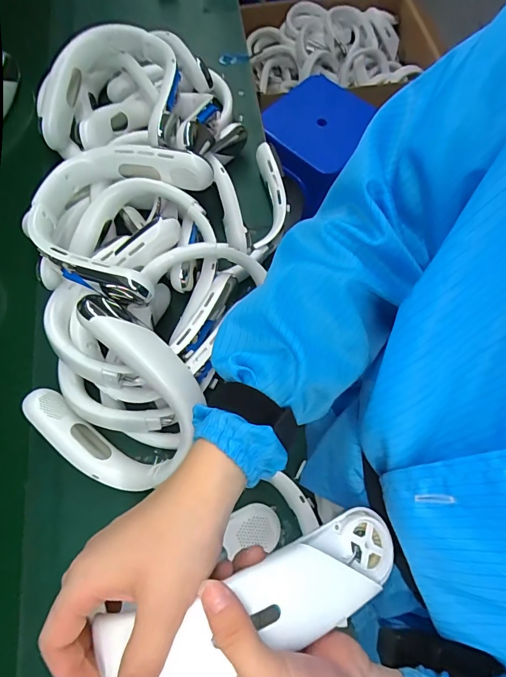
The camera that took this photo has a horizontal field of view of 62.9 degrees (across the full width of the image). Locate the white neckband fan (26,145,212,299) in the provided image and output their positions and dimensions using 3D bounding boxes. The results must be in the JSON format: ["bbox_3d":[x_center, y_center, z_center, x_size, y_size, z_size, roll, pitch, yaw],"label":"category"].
[{"bbox_3d":[-0.170,-0.157,0.503,0.196,0.056,0.213,16,69,5],"label":"white neckband fan"}]

